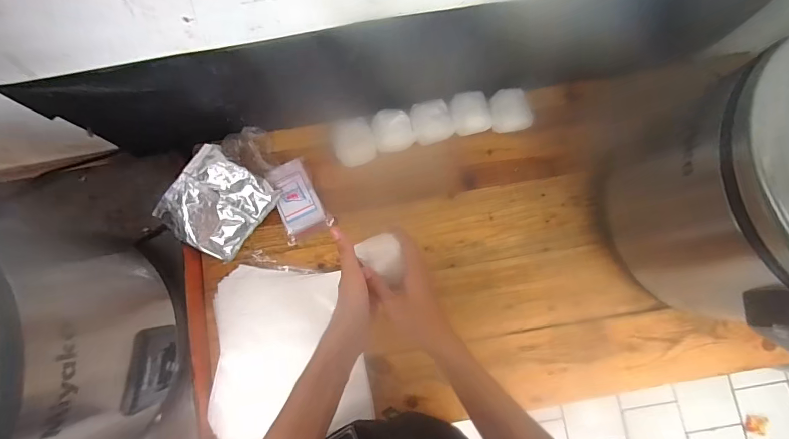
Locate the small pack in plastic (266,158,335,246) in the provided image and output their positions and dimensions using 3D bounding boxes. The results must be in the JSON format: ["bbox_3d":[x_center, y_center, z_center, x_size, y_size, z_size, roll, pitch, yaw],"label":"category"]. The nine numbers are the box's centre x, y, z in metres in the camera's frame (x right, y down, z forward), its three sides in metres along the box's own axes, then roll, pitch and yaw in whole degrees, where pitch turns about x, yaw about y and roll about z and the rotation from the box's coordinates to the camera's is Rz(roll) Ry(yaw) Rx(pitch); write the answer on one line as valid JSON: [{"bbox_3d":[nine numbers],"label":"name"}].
[{"bbox_3d":[-0.187,-0.039,0.733,0.087,0.021,0.140,-28,80,-4],"label":"small pack in plastic"}]

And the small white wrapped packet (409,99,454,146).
[{"bbox_3d":[0.069,-0.188,0.741,0.073,0.041,0.070,-12,80,-1],"label":"small white wrapped packet"}]

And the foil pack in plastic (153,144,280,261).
[{"bbox_3d":[-0.314,-0.025,0.696,0.152,0.013,0.162,40,87,-30],"label":"foil pack in plastic"}]

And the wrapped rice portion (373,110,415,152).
[{"bbox_3d":[-0.003,-0.167,0.741,0.075,0.039,0.076,-16,80,-2],"label":"wrapped rice portion"}]

